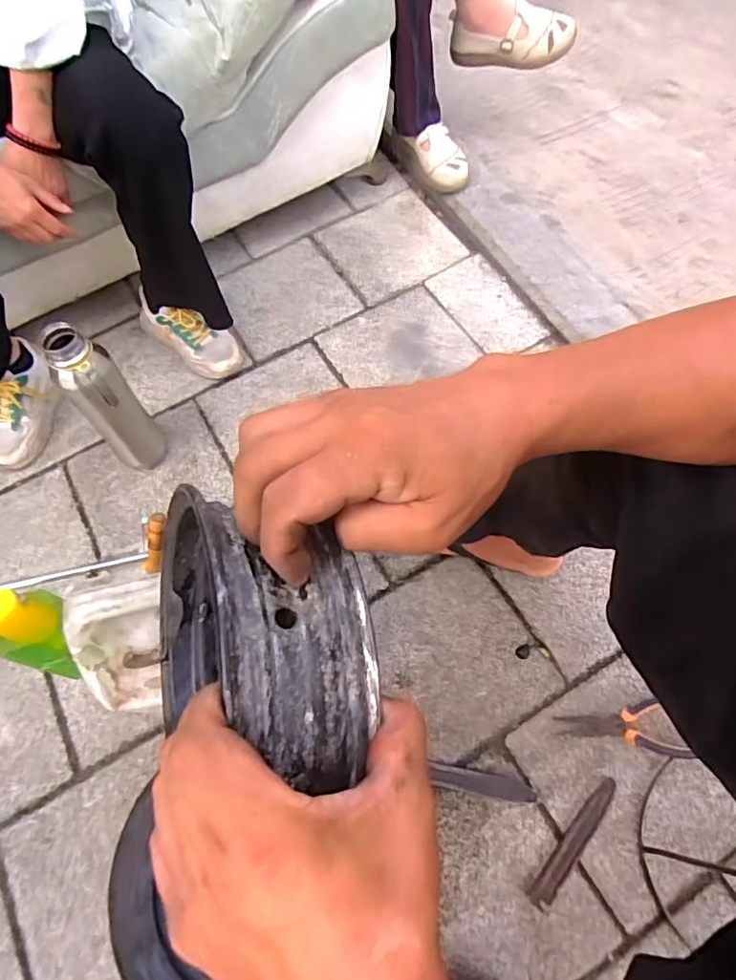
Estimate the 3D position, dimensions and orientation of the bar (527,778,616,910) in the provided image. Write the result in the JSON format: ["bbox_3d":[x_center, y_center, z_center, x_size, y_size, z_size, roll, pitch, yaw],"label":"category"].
[{"bbox_3d":[0.257,0.434,0.700,0.029,0.007,0.172,38,71,20],"label":"bar"}]

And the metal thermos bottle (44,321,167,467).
[{"bbox_3d":[-0.386,-0.122,0.861,0.083,0.286,0.067,-38,67,-15],"label":"metal thermos bottle"}]

